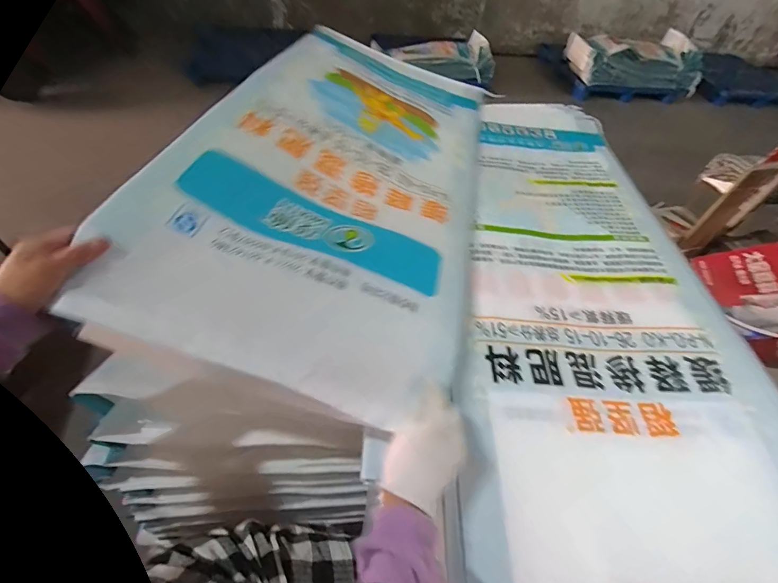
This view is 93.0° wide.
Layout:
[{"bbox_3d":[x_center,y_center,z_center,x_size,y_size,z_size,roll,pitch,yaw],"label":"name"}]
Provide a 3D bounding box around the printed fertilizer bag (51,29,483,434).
[{"bbox_3d":[-0.062,-0.207,0.624,0.440,0.047,0.789,23,51,-10],"label":"printed fertilizer bag"}]

